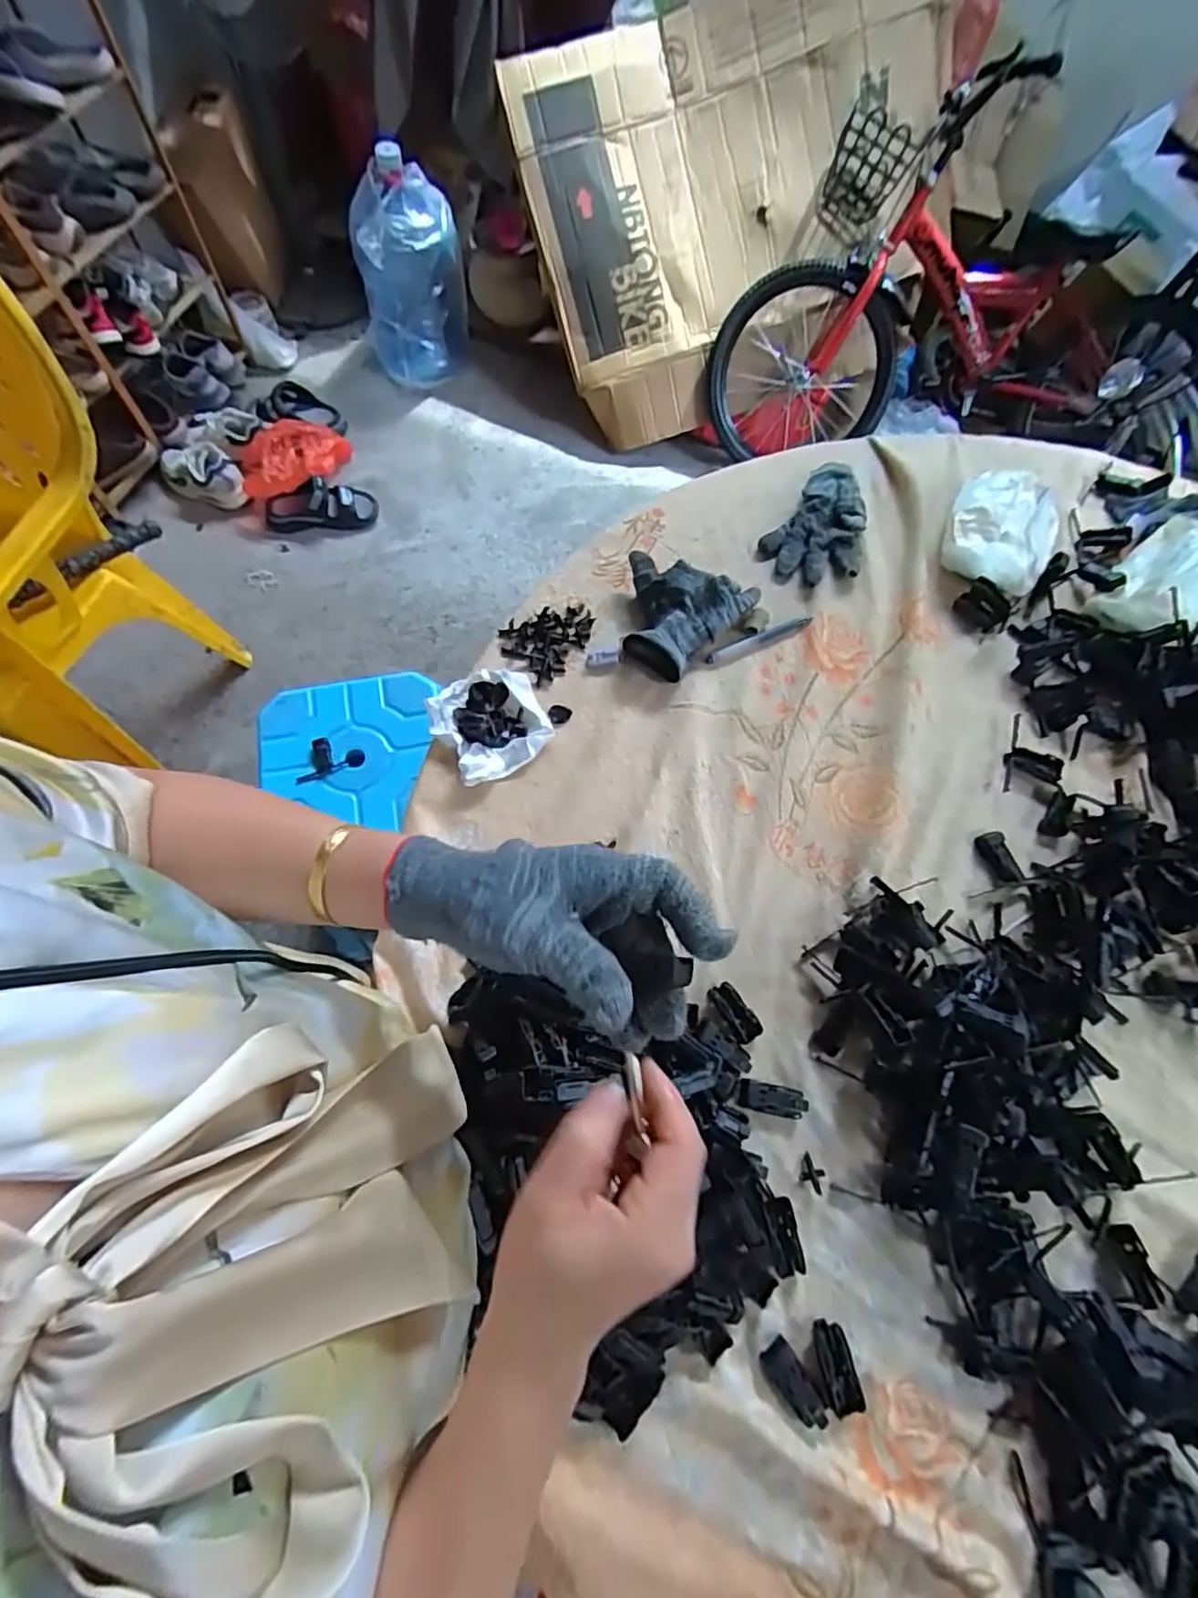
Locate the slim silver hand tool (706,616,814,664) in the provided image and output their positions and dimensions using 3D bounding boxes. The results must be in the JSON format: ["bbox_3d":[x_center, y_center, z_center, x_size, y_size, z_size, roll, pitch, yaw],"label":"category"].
[{"bbox_3d":[0.161,-0.157,0.636,0.119,0.005,0.016,-23,69,-10],"label":"slim silver hand tool"}]

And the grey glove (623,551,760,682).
[{"bbox_3d":[0.080,-0.175,0.617,0.127,0.040,0.120,16,68,6],"label":"grey glove"}]

